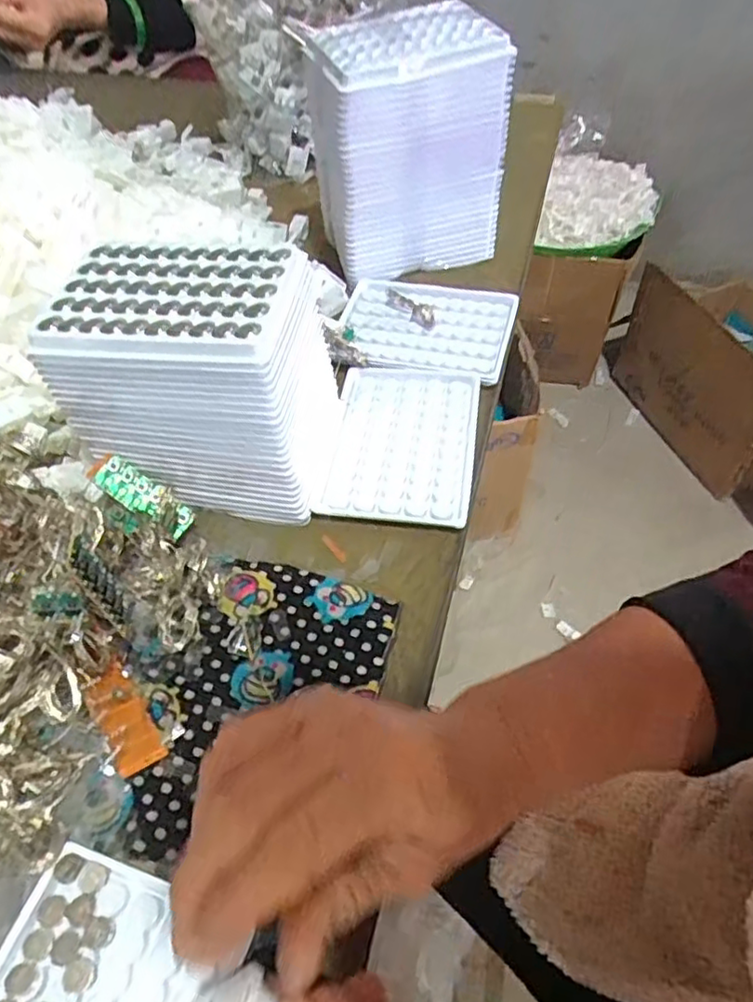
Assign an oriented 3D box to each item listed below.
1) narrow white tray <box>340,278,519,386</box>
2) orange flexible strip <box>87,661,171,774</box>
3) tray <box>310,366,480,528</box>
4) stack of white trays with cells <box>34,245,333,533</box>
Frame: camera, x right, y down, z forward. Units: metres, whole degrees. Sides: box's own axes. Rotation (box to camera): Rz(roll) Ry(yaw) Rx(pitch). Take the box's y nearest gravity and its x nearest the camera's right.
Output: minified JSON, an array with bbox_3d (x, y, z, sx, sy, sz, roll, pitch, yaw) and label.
[{"bbox_3d":[0.036,-0.134,0.487,0.129,0.015,0.094,11,54,11],"label":"narrow white tray"},{"bbox_3d":[-0.123,0.107,0.312,0.022,0.013,0.052,-31,57,-19],"label":"orange flexible strip"},{"bbox_3d":[0.018,-0.042,0.421,0.092,0.009,0.128,5,53,7],"label":"tray"},{"bbox_3d":[-0.093,-0.072,0.373,0.147,0.116,0.094,8,52,8],"label":"stack of white trays with cells"}]

